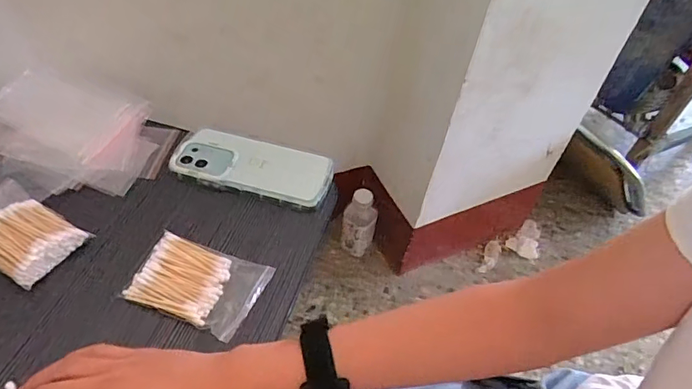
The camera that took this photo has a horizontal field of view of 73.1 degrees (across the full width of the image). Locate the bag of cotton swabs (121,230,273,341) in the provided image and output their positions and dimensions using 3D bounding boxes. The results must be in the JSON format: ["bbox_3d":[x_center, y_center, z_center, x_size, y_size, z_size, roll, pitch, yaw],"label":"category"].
[{"bbox_3d":[-0.128,0.078,0.409,0.110,0.018,0.069,19,50,10],"label":"bag of cotton swabs"}]

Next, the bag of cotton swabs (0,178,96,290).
[{"bbox_3d":[-0.305,0.032,0.427,0.113,0.024,0.071,27,51,17],"label":"bag of cotton swabs"}]

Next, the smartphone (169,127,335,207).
[{"bbox_3d":[-0.099,-0.033,0.509,0.168,0.011,0.073,13,49,5],"label":"smartphone"}]

